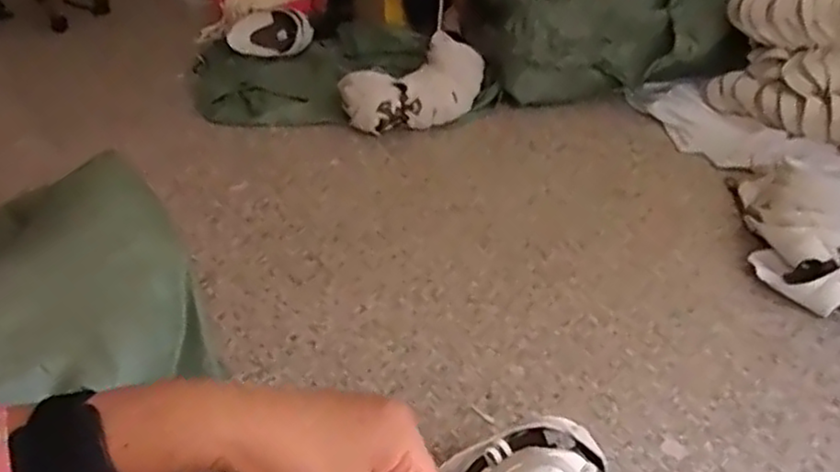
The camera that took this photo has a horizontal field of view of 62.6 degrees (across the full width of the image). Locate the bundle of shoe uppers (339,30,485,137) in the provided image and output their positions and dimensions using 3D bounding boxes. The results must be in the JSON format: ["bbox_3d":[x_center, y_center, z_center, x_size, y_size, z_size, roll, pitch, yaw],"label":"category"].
[{"bbox_3d":[0.005,-0.359,1.682,0.214,0.130,0.395,26,43,28],"label":"bundle of shoe uppers"}]

